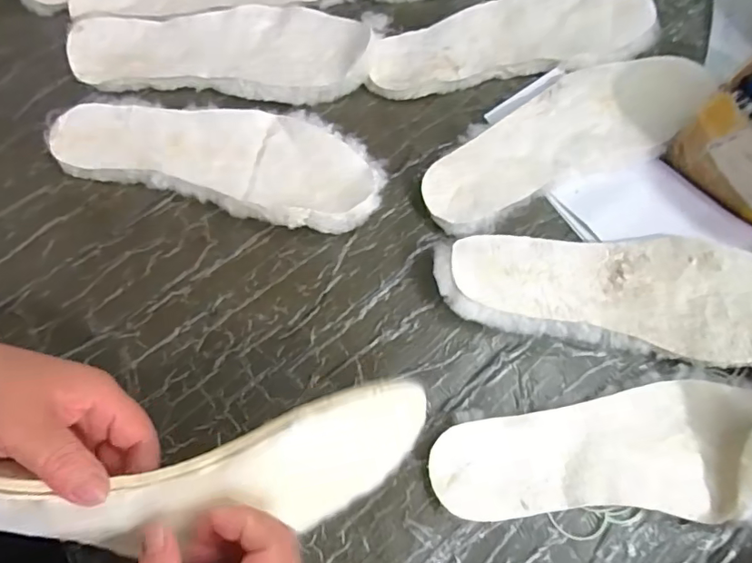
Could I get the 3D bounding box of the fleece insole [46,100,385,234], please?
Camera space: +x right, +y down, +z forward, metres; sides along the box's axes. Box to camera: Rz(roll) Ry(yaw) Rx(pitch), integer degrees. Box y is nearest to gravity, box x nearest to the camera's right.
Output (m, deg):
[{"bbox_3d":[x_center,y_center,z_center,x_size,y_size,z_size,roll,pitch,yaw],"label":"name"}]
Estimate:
[{"bbox_3d":[-0.132,-0.109,0.446,0.273,0.018,0.098,14,71,6],"label":"fleece insole"}]

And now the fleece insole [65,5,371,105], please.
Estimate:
[{"bbox_3d":[-0.139,-0.216,0.480,0.262,0.021,0.099,5,70,3],"label":"fleece insole"}]

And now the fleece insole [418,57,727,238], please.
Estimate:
[{"bbox_3d":[0.166,-0.125,0.448,0.274,0.014,0.093,-29,72,-9],"label":"fleece insole"}]

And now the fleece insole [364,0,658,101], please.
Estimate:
[{"bbox_3d":[0.126,-0.222,0.484,0.269,0.014,0.097,-15,71,-4],"label":"fleece insole"}]

